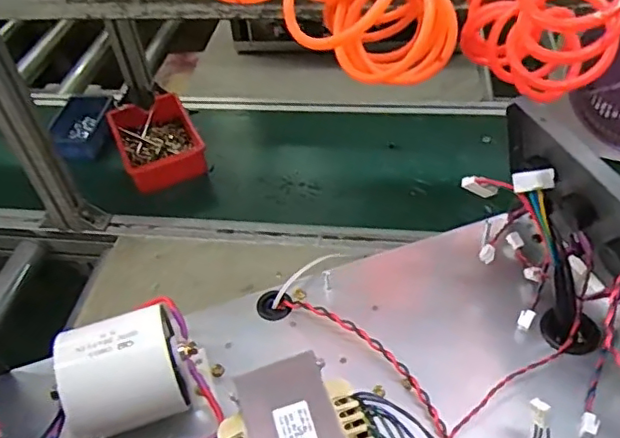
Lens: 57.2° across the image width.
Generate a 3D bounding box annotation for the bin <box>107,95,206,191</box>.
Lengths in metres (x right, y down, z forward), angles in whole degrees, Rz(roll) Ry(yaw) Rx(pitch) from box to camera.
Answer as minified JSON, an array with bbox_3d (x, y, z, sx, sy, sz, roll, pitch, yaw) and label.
[{"bbox_3d":[-0.274,-0.138,1.030,0.139,0.059,0.204,-21,48,-14],"label":"bin"}]

